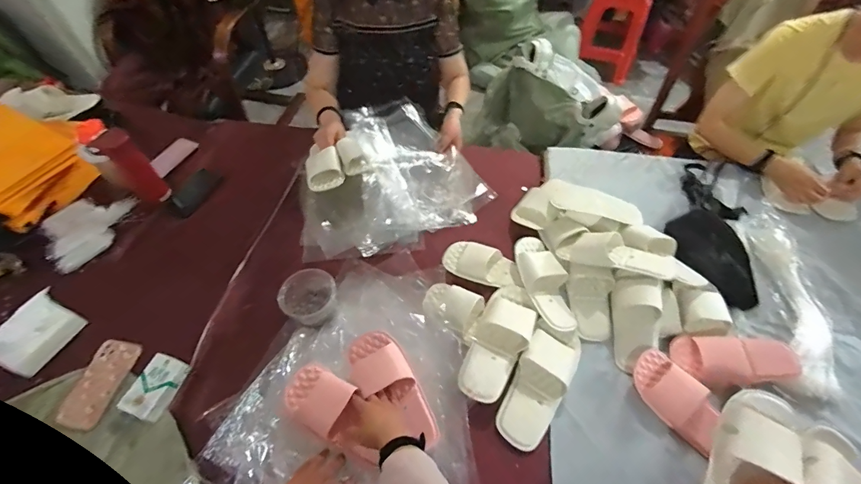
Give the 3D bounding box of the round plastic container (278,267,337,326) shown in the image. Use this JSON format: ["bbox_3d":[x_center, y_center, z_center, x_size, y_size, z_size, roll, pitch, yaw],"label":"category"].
[{"bbox_3d":[-0.257,0.114,0.803,0.106,0.053,0.110,0,56,0],"label":"round plastic container"}]

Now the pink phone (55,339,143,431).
[{"bbox_3d":[-0.639,0.272,0.731,0.071,0.011,0.160,18,55,-8],"label":"pink phone"}]

